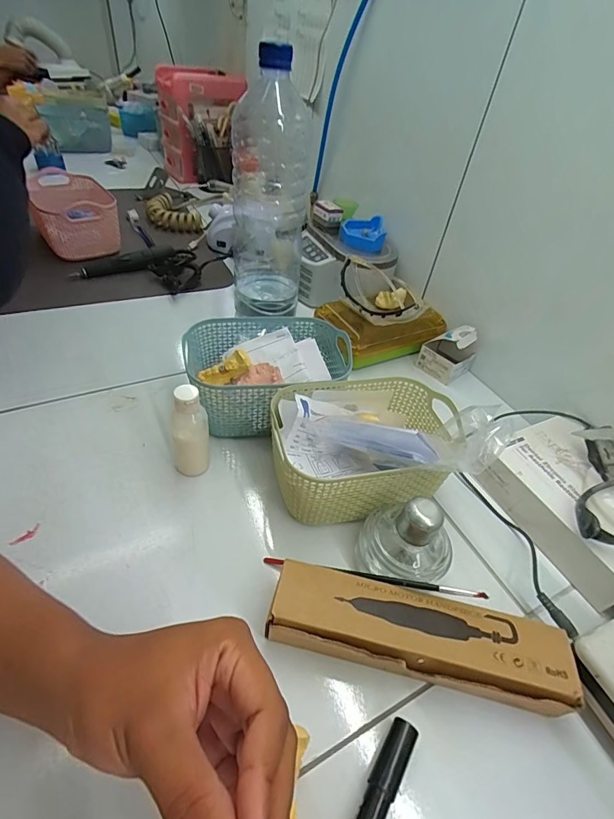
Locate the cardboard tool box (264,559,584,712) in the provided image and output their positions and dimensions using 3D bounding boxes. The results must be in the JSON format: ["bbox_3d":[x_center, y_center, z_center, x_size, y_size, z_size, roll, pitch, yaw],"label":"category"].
[{"bbox_3d":[0.079,0.162,0.295,0.212,0.030,0.057,12,44,5],"label":"cardboard tool box"}]

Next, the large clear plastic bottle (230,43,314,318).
[{"bbox_3d":[-0.046,-0.247,0.471,0.096,0.240,0.075,6,44,-3],"label":"large clear plastic bottle"}]

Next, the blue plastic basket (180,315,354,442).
[{"bbox_3d":[-0.040,-0.042,0.456,0.173,0.072,0.125,-5,45,-12],"label":"blue plastic basket"}]

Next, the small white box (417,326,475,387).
[{"bbox_3d":[0.194,-0.081,0.557,0.061,0.064,0.060,-30,56,-33],"label":"small white box"}]

